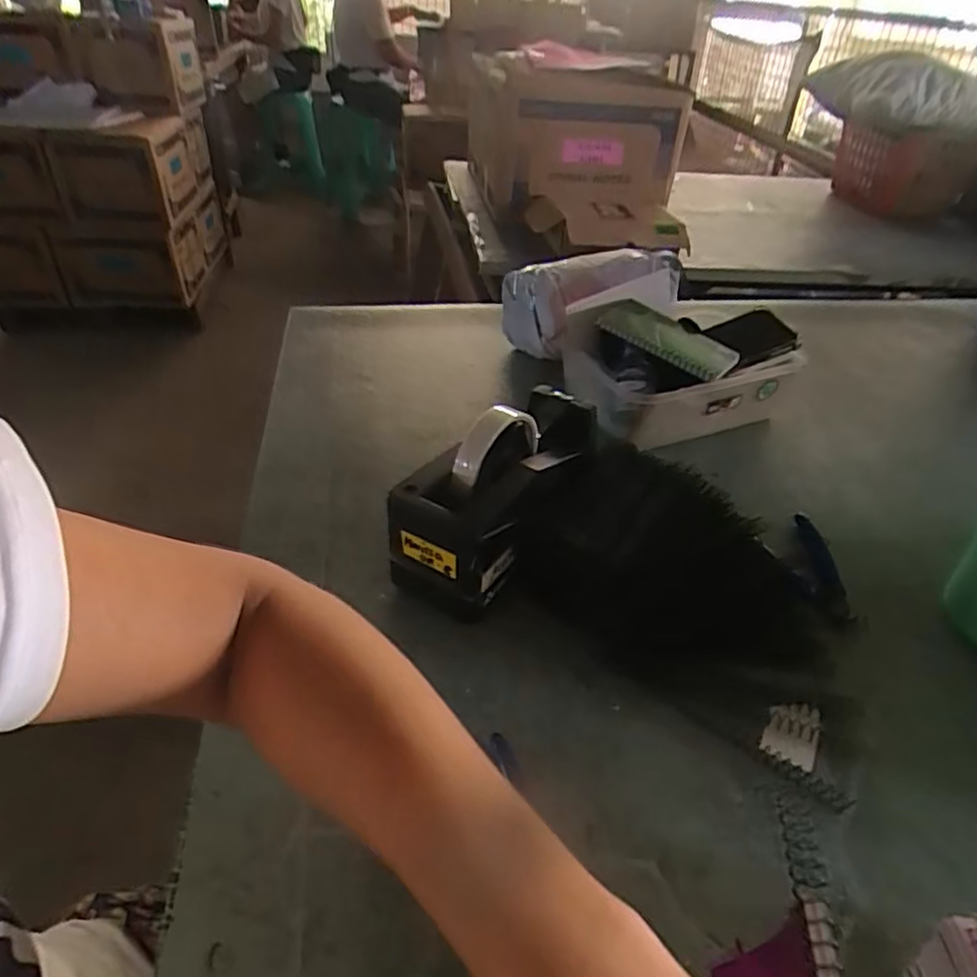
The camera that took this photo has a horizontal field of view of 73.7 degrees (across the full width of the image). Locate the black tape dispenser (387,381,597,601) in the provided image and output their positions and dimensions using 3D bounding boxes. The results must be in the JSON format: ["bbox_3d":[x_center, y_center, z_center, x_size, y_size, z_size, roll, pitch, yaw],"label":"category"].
[{"bbox_3d":[0.019,-0.013,0.492,0.074,0.092,0.201,24,44,24],"label":"black tape dispenser"}]

